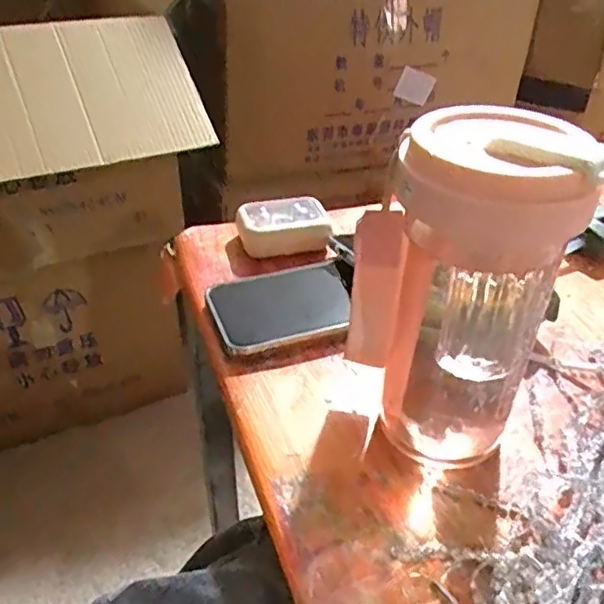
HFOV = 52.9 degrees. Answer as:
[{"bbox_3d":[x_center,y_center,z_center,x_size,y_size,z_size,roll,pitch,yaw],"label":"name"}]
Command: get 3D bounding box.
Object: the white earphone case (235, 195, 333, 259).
[{"bbox_3d":[-0.016,-0.066,0.507,0.073,0.024,0.050,-12,37,-14],"label":"white earphone case"}]

